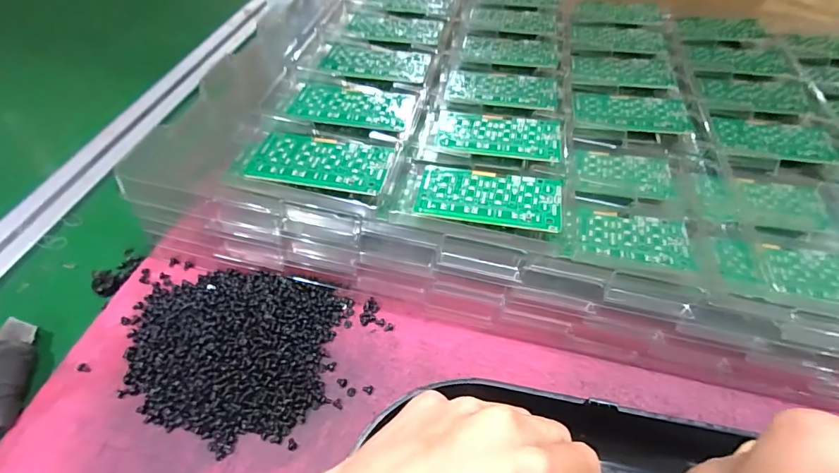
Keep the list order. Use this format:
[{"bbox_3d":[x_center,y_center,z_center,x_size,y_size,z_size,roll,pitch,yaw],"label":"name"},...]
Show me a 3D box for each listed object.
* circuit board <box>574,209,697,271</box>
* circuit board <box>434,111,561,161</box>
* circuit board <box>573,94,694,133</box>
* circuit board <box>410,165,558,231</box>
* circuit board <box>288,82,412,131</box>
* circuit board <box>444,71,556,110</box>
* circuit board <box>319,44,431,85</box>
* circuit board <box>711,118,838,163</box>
[{"bbox_3d":[0.147,0.001,0.304,0.074,0.006,0.044,9,52,2],"label":"circuit board"},{"bbox_3d":[0.061,-0.079,0.342,0.092,0.004,0.047,7,53,6],"label":"circuit board"},{"bbox_3d":[0.183,-0.108,0.384,0.097,0.004,0.046,3,53,4],"label":"circuit board"},{"bbox_3d":[0.047,-0.027,0.299,0.094,0.004,0.047,8,51,8],"label":"circuit board"},{"bbox_3d":[-0.053,-0.103,0.350,0.092,0.006,0.049,12,52,4],"label":"circuit board"},{"bbox_3d":[0.071,-0.128,0.384,0.093,0.004,0.050,7,52,0],"label":"circuit board"},{"bbox_3d":[-0.039,-0.157,0.397,0.094,0.004,0.051,11,52,4],"label":"circuit board"},{"bbox_3d":[0.298,-0.081,0.370,0.092,0.007,0.052,4,53,5],"label":"circuit board"}]

